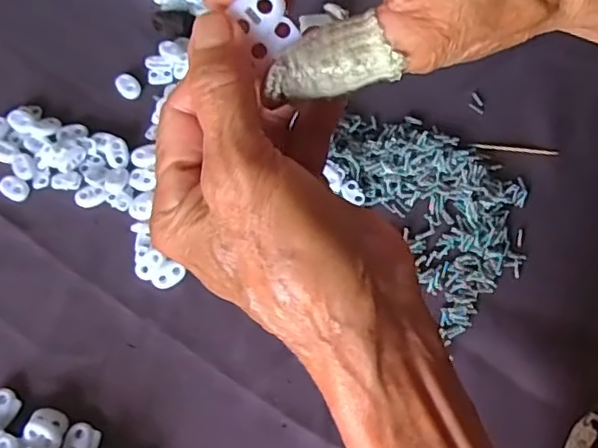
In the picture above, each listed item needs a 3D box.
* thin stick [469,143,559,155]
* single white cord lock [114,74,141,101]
[{"bbox_3d":[0.156,-0.055,0.437,0.062,0.005,0.005,7,64,3],"label":"thin stick"},{"bbox_3d":[-0.131,-0.105,0.460,0.017,0.006,0.022,-27,67,-12],"label":"single white cord lock"}]

